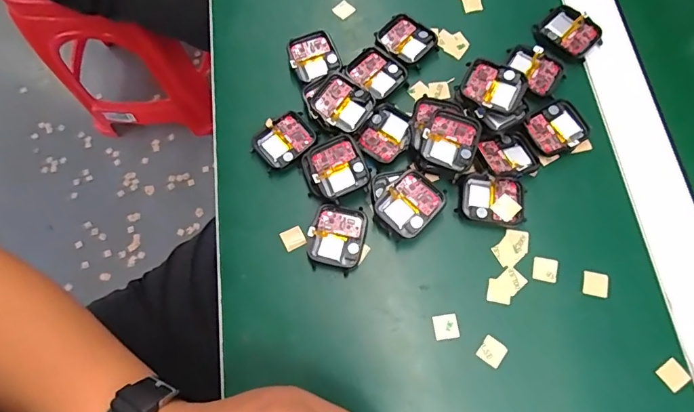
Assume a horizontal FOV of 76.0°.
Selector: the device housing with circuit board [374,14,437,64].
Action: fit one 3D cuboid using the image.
[{"bbox_3d":[0.048,-0.135,0.362,0.037,0.007,0.044,-44,76,-11],"label":"device housing with circuit board"}]

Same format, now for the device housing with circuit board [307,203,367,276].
[{"bbox_3d":[-0.007,0.023,0.314,0.038,0.013,0.044,12,73,6],"label":"device housing with circuit board"}]

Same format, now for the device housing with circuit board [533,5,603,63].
[{"bbox_3d":[0.179,-0.139,0.356,0.046,0.008,0.038,40,78,14],"label":"device housing with circuit board"}]

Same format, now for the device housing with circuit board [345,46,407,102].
[{"bbox_3d":[0.023,-0.105,0.349,0.036,0.006,0.042,-40,75,-10],"label":"device housing with circuit board"}]

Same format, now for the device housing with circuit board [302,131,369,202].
[{"bbox_3d":[-0.008,-0.026,0.322,0.042,0.014,0.043,-22,73,-5],"label":"device housing with circuit board"}]

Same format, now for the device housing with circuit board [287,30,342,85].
[{"bbox_3d":[-0.026,-0.119,0.358,0.038,0.011,0.040,-21,72,-5],"label":"device housing with circuit board"}]

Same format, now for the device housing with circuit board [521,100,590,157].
[{"bbox_3d":[0.154,-0.057,0.329,0.043,0.010,0.035,-28,73,-7],"label":"device housing with circuit board"}]

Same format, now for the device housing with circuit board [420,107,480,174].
[{"bbox_3d":[0.073,-0.048,0.312,0.036,0.006,0.046,17,77,3],"label":"device housing with circuit board"}]

